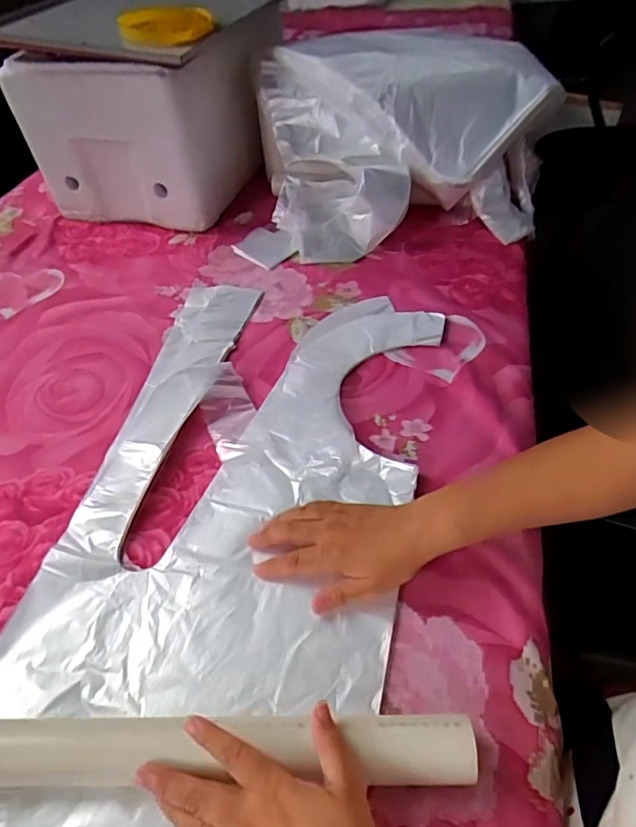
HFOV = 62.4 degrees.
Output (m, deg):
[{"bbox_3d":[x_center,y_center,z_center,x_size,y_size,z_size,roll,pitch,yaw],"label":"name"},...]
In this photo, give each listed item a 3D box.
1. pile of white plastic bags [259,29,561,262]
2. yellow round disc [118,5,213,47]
[{"bbox_3d":[0.135,-0.436,0.845,0.429,0.214,0.325,-11,48,-5],"label":"pile of white plastic bags"},{"bbox_3d":[-0.217,-0.559,0.752,0.129,0.029,0.114,-14,47,-7],"label":"yellow round disc"}]

